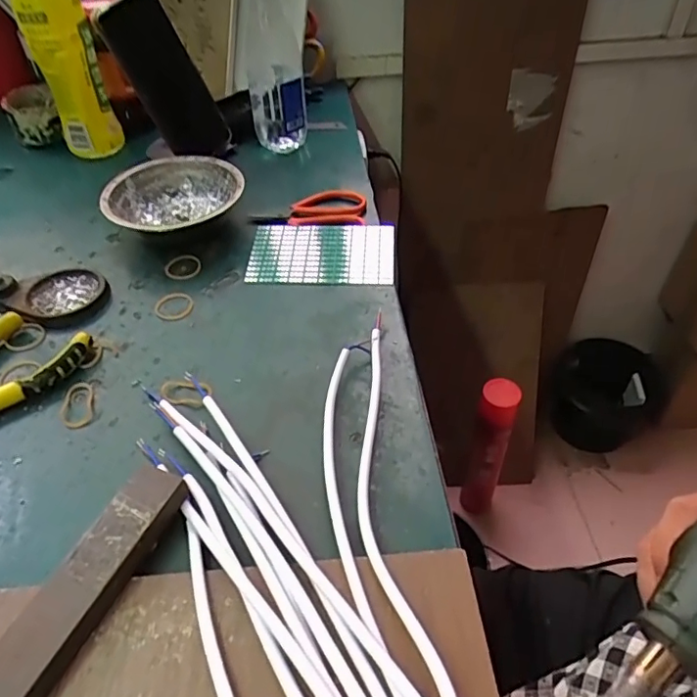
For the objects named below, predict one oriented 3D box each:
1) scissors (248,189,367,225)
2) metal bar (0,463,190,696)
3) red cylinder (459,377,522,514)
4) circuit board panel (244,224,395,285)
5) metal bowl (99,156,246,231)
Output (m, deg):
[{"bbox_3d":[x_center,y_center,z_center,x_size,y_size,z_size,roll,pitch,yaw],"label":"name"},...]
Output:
[{"bbox_3d":[-0.039,-0.136,0.528,0.110,0.014,0.050,4,46,7],"label":"scissors"},{"bbox_3d":[-0.147,0.144,0.250,0.033,0.018,0.207,16,48,19],"label":"metal bar"},{"bbox_3d":[0.251,0.191,0.985,0.064,0.356,0.053,16,48,18],"label":"red cylinder"},{"bbox_3d":[-0.024,-0.086,0.489,0.128,0.007,0.070,2,57,6],"label":"circuit board panel"},{"bbox_3d":[-0.164,-0.137,0.523,0.123,0.043,0.123,-2,45,2],"label":"metal bowl"}]

